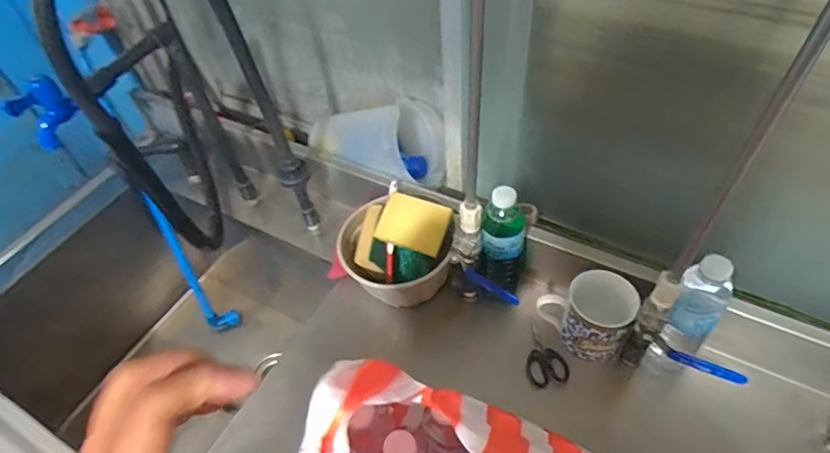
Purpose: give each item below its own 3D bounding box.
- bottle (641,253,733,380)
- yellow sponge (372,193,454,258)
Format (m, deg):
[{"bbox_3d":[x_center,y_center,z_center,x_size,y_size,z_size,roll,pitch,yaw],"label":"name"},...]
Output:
[{"bbox_3d":[0.342,0.131,0.658,0.058,0.234,0.058,-2,50,3],"label":"bottle"},{"bbox_3d":[-0.002,-0.004,0.769,0.098,0.015,0.074,18,92,8],"label":"yellow sponge"}]

